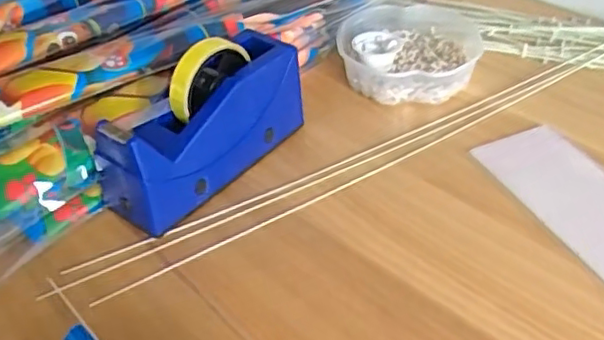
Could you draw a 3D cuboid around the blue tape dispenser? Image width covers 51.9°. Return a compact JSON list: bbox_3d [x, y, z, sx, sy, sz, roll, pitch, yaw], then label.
[{"bbox_3d":[-0.085,-0.048,0.557,0.067,0.121,0.195,29,49,31],"label":"blue tape dispenser"}]

